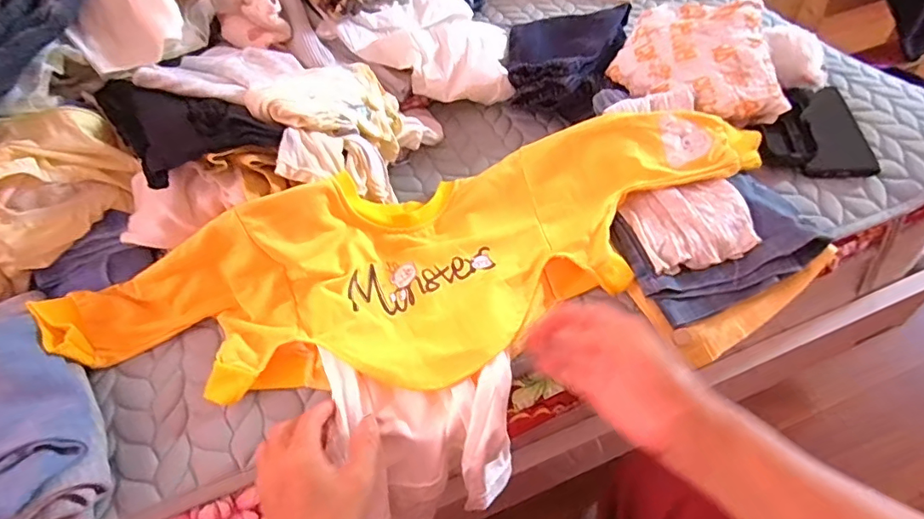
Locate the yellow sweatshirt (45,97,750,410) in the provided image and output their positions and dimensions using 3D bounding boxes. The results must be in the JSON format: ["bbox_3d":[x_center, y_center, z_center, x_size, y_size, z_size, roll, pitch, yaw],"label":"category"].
[{"bbox_3d":[-0.027,-0.008,0.479,0.687,0.095,0.222,-17,49,-8],"label":"yellow sweatshirt"}]

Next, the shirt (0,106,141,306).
[{"bbox_3d":[-0.439,-0.033,0.468,0.266,0.119,0.099,-35,53,-5],"label":"shirt"}]

